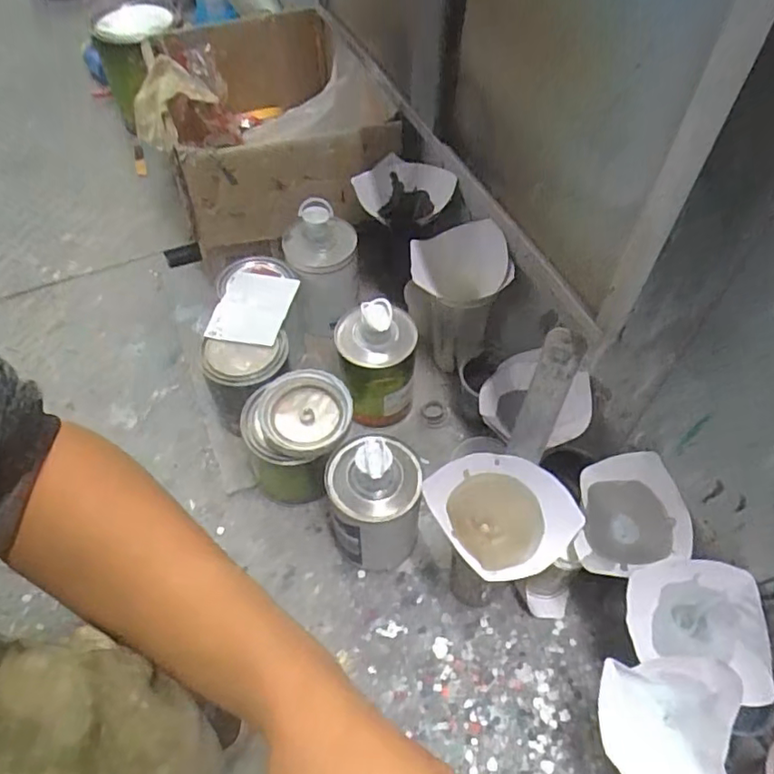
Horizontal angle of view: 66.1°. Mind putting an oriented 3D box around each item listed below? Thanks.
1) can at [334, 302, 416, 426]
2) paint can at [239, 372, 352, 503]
[{"bbox_3d":[-0.013,-0.033,0.741,0.092,0.164,0.090,0,56,0],"label":"can"},{"bbox_3d":[-0.101,0.067,0.694,0.119,0.160,0.096,-5,56,-3],"label":"paint can"}]

